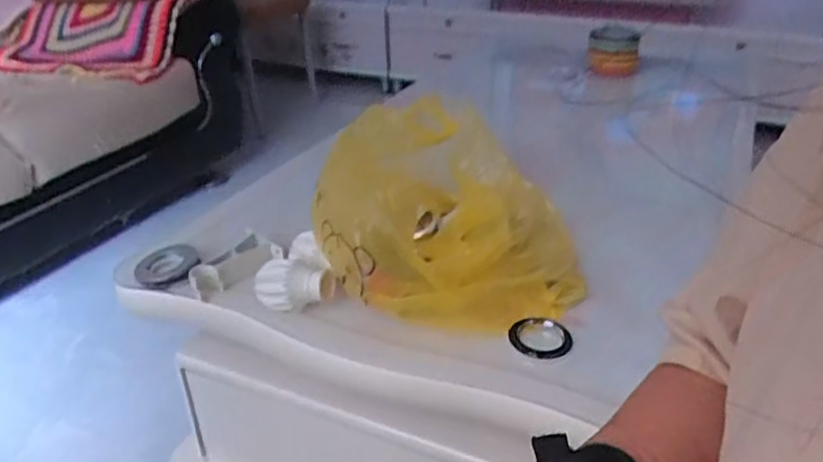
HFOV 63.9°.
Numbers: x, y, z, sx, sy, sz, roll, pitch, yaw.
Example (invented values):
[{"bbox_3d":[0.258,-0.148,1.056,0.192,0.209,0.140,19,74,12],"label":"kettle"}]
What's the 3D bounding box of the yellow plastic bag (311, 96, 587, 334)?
[{"bbox_3d":[0.037,-0.034,0.799,0.287,0.146,0.336,-3,30,-4],"label":"yellow plastic bag"}]

